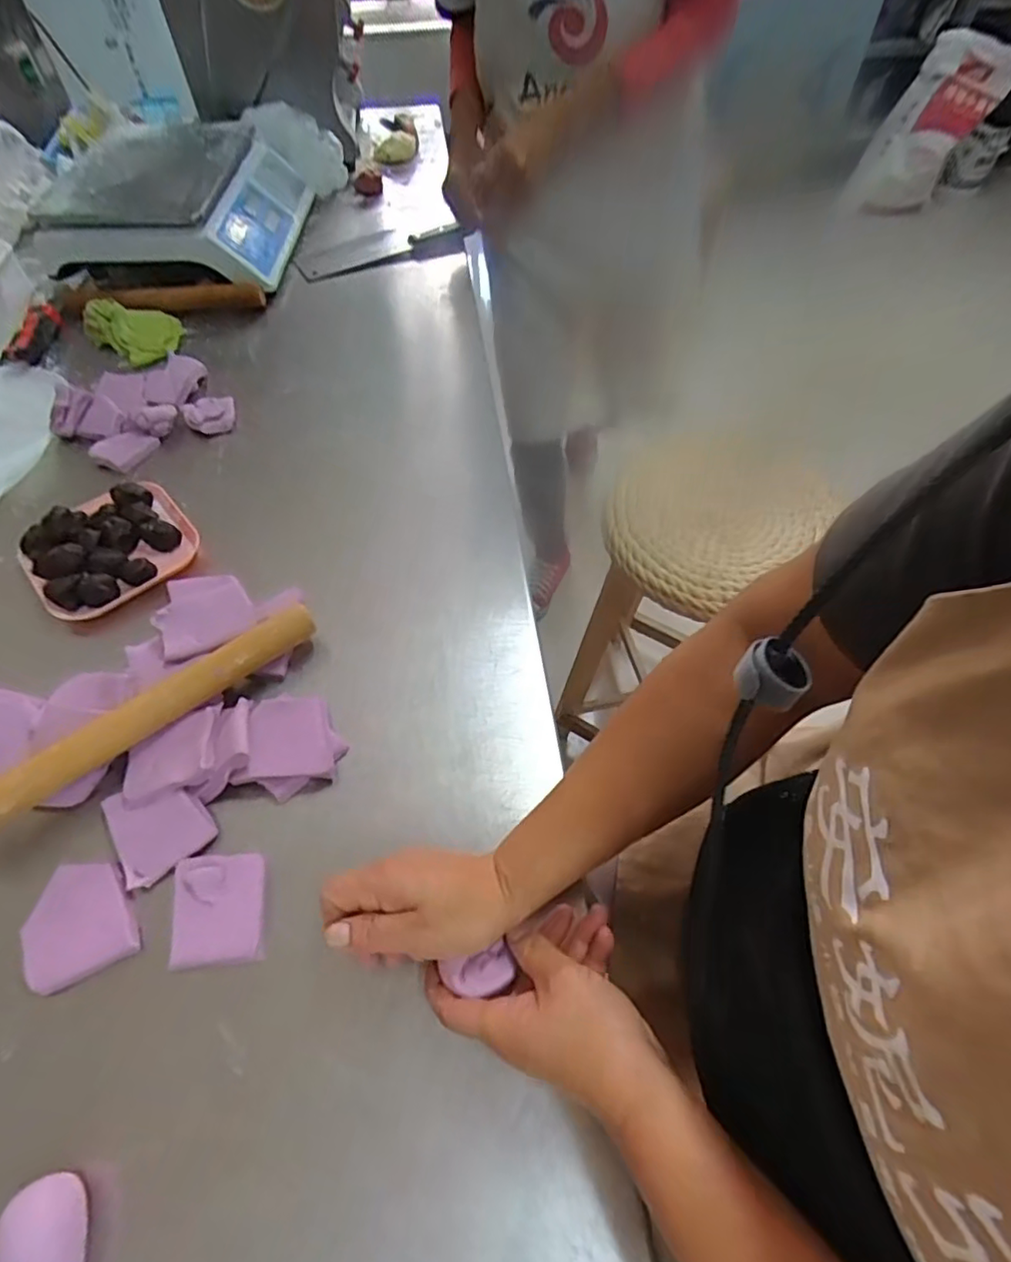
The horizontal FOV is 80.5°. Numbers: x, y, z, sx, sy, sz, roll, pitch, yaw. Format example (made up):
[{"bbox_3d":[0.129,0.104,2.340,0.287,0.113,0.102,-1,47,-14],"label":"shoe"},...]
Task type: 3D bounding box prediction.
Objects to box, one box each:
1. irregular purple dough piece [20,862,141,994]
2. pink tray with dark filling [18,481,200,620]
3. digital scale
[{"bbox_3d":[-0.296,0.198,0.410,0.062,0.009,0.078,-27,65,-25],"label":"irregular purple dough piece"},{"bbox_3d":[-0.393,-0.086,0.589,0.148,0.057,0.139,-39,64,-22],"label":"pink tray with dark filling"},{"bbox_3d":[-0.519,-0.684,0.946,0.339,0.109,0.367,-2,57,-1],"label":"digital scale"}]

